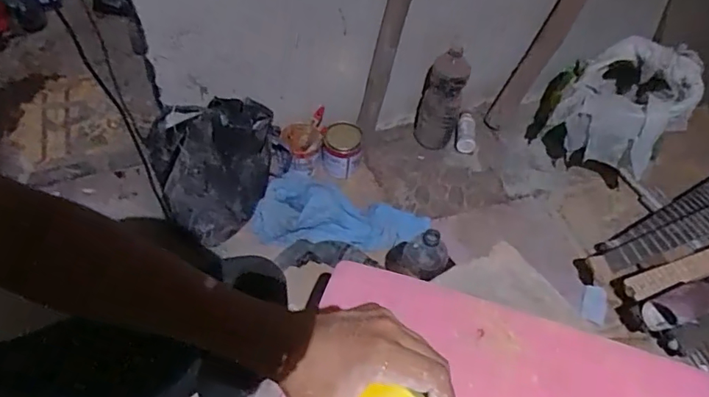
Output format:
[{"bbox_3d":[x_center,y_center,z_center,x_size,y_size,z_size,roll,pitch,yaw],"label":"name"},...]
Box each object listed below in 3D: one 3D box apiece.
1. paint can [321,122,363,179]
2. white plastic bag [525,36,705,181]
[{"bbox_3d":[-0.031,-0.127,1.388,0.097,0.116,0.094,3,52,-3],"label":"paint can"},{"bbox_3d":[0.665,-0.233,1.390,0.333,0.318,0.240,25,54,14],"label":"white plastic bag"}]

